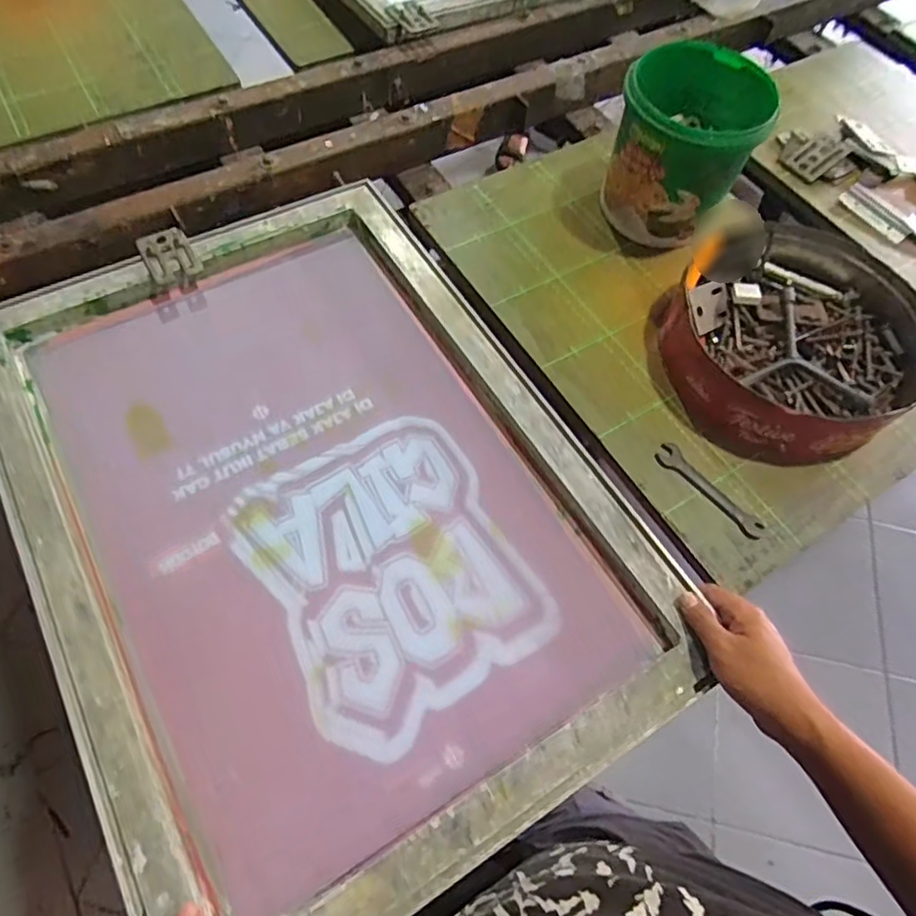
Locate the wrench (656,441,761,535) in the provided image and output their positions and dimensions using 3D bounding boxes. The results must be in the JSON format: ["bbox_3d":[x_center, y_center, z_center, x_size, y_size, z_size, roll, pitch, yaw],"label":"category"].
[{"bbox_3d":[0.253,0.030,0.617,0.024,0.004,0.122,-37,70,-20],"label":"wrench"}]

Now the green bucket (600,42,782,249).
[{"bbox_3d":[0.266,-0.373,0.734,0.152,0.146,0.156,1,63,-3],"label":"green bucket"}]

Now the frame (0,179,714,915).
[{"bbox_3d":[-0.138,0.023,0.574,0.470,0.045,0.660,-28,68,-16],"label":"frame"}]

